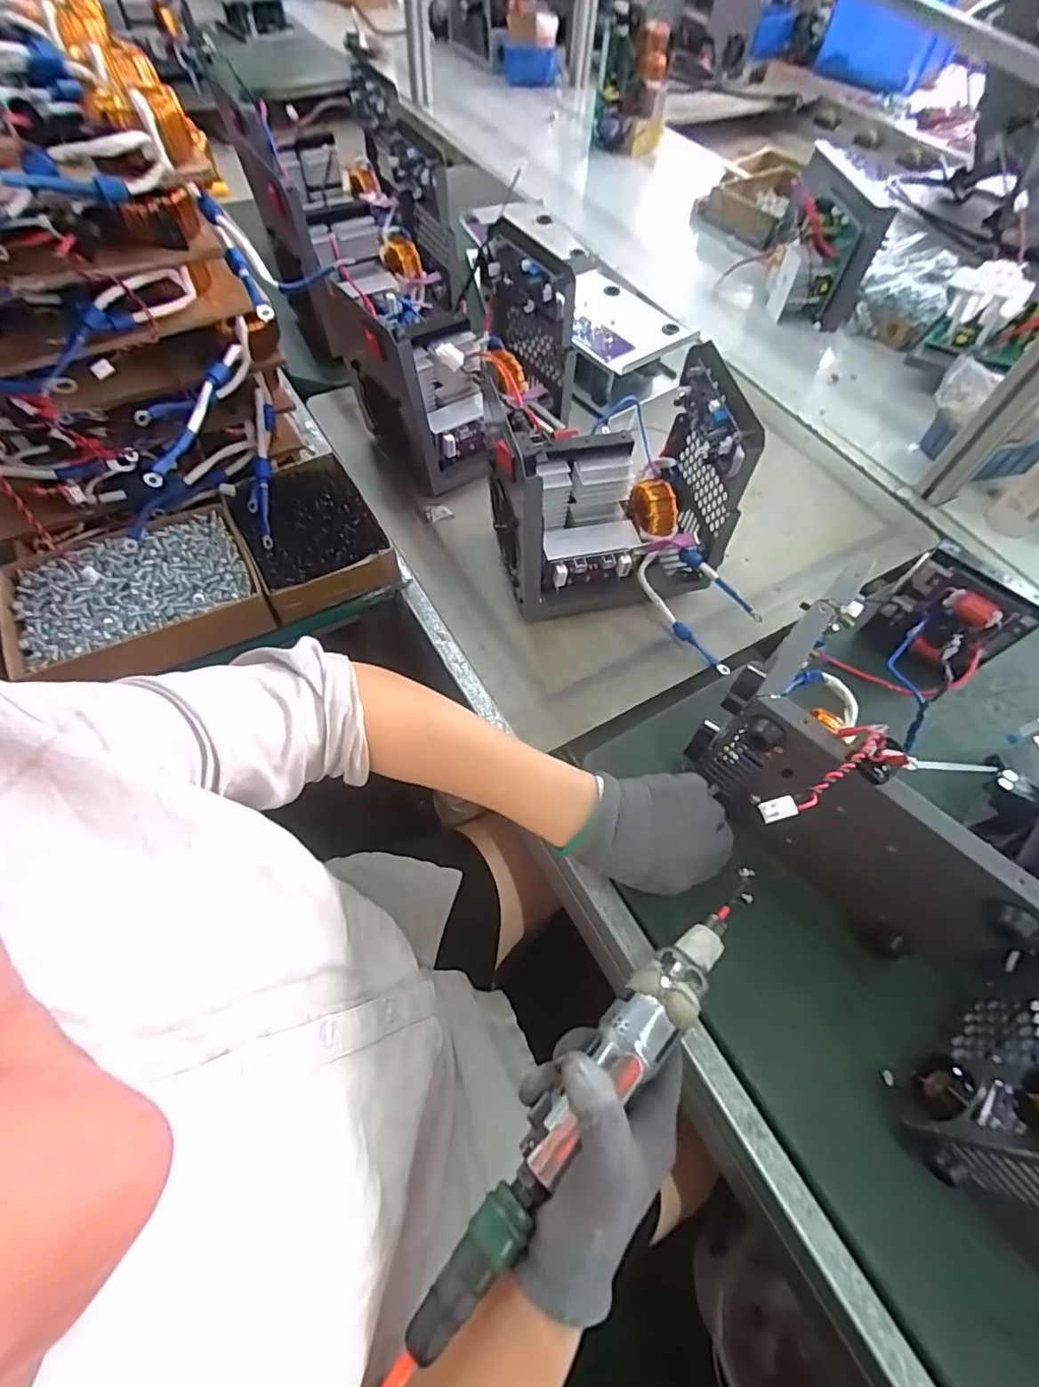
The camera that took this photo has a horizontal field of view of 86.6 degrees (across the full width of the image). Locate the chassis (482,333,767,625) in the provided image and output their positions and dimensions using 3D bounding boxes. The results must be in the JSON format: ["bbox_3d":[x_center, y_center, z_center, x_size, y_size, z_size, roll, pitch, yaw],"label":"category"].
[{"bbox_3d":[0.087,-0.195,0.537,0.220,0.180,0.157,-8,61,-8],"label":"chassis"}]

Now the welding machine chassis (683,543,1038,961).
[{"bbox_3d":[0.326,0.016,0.448,0.230,0.172,0.310,41,67,19],"label":"welding machine chassis"}]

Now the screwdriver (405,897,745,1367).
[{"bbox_3d":[0.047,0.224,0.315,0.036,0.034,0.278,40,68,19],"label":"screwdriver"}]

